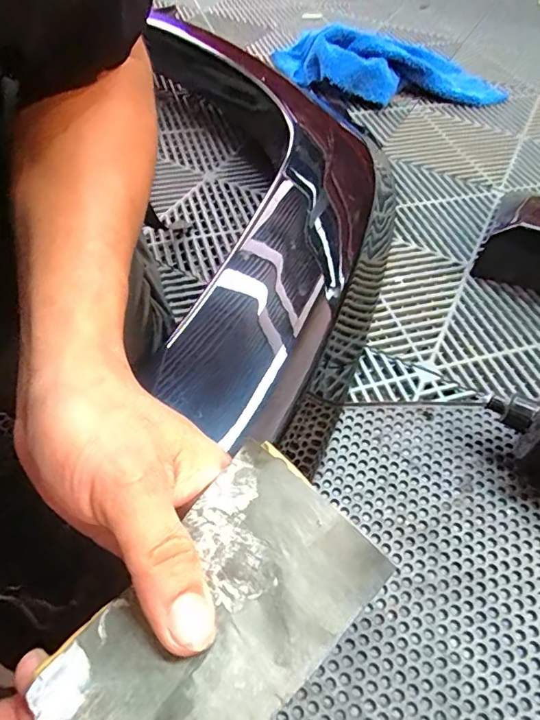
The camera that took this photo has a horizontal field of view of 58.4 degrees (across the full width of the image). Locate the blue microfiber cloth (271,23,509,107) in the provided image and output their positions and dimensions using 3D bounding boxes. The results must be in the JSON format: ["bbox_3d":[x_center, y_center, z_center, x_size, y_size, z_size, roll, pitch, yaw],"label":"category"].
[{"bbox_3d":[0.258,-0.581,0.958,0.444,0.097,0.199,-2,50,-5],"label":"blue microfiber cloth"}]

